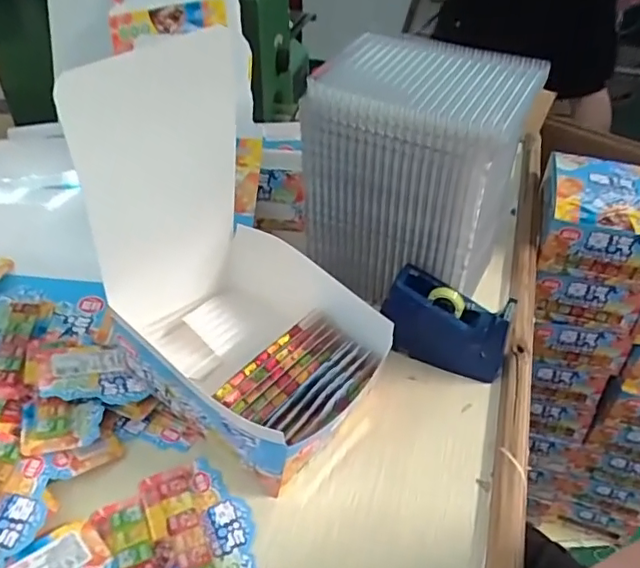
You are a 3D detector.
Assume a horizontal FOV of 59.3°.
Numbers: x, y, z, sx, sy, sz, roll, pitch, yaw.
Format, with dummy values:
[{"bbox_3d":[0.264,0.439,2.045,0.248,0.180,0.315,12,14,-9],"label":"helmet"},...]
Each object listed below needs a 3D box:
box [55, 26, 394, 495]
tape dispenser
[{"bbox_3d":[-0.065,-0.028,0.473,0.210,0.303,0.163,31,48,31],"label":"box"},{"bbox_3d":[0.133,0.041,0.599,0.129,0.083,0.048,15,41,17],"label":"tape dispenser"}]

